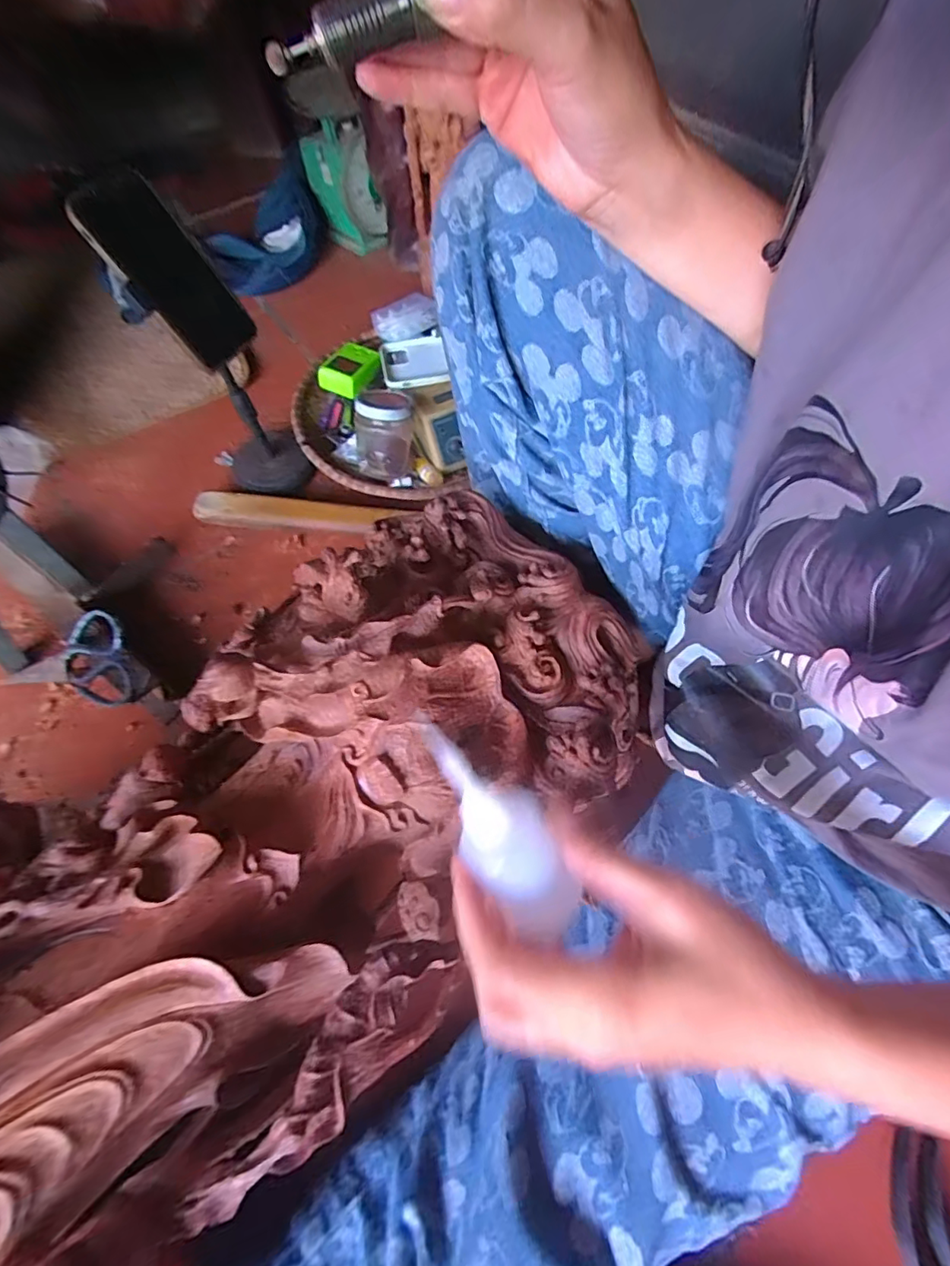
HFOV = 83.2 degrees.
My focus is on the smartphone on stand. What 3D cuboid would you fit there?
[{"bbox_3d":[-0.287,-0.299,0.590,0.102,0.303,0.105,-29,66,-11],"label":"smartphone on stand"}]

